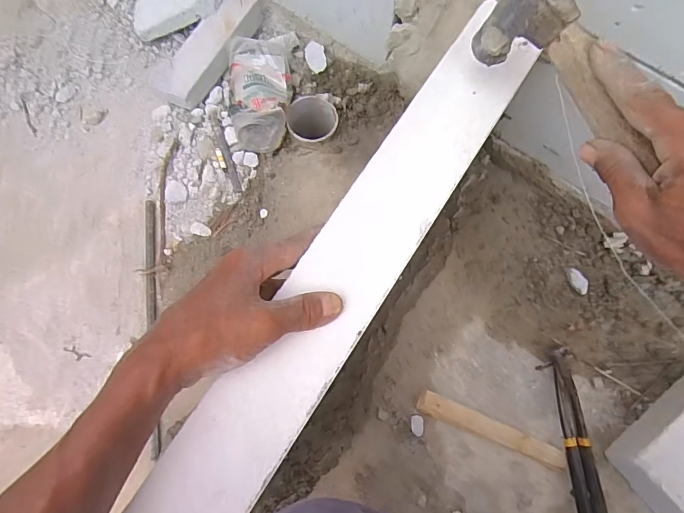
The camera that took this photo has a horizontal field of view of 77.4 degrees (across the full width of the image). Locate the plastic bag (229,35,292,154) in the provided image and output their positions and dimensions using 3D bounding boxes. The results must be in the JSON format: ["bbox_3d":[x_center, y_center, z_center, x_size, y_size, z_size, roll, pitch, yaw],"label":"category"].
[{"bbox_3d":[-0.119,-0.239,0.616,0.087,0.056,0.168,0,74,-1],"label":"plastic bag"}]

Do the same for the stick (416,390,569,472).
[{"bbox_3d":[0.184,0.213,0.519,0.190,0.023,0.025,23,75,5],"label":"stick"}]

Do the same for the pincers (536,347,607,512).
[{"bbox_3d":[0.288,0.226,0.518,0.041,0.030,0.219,-6,74,-3],"label":"pincers"}]

